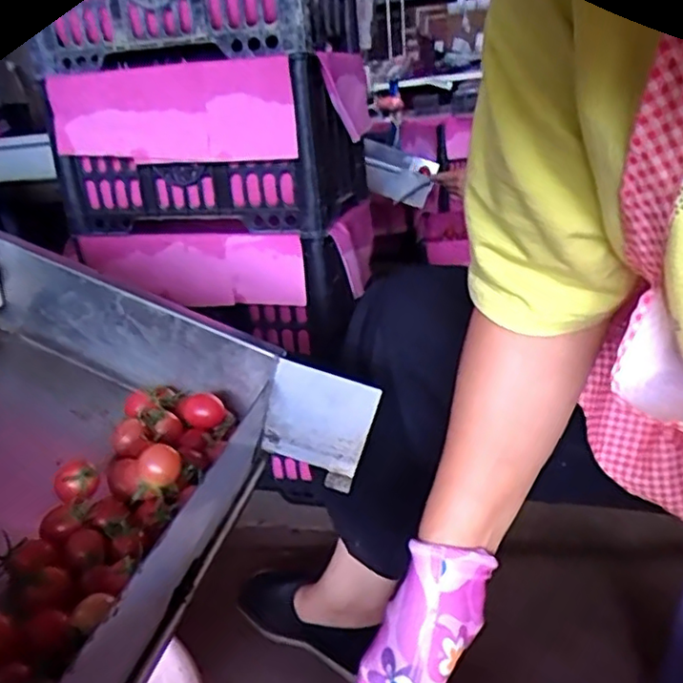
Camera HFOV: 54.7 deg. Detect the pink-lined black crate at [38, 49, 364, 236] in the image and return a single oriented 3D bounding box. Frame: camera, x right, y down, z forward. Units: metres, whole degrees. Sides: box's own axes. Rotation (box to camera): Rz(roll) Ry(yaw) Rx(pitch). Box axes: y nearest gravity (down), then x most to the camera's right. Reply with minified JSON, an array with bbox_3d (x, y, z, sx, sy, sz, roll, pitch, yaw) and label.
[{"bbox_3d":[-0.185,-0.270,0.906,0.367,0.202,0.242,-1,22,12],"label":"pink-lined black crate"}]

